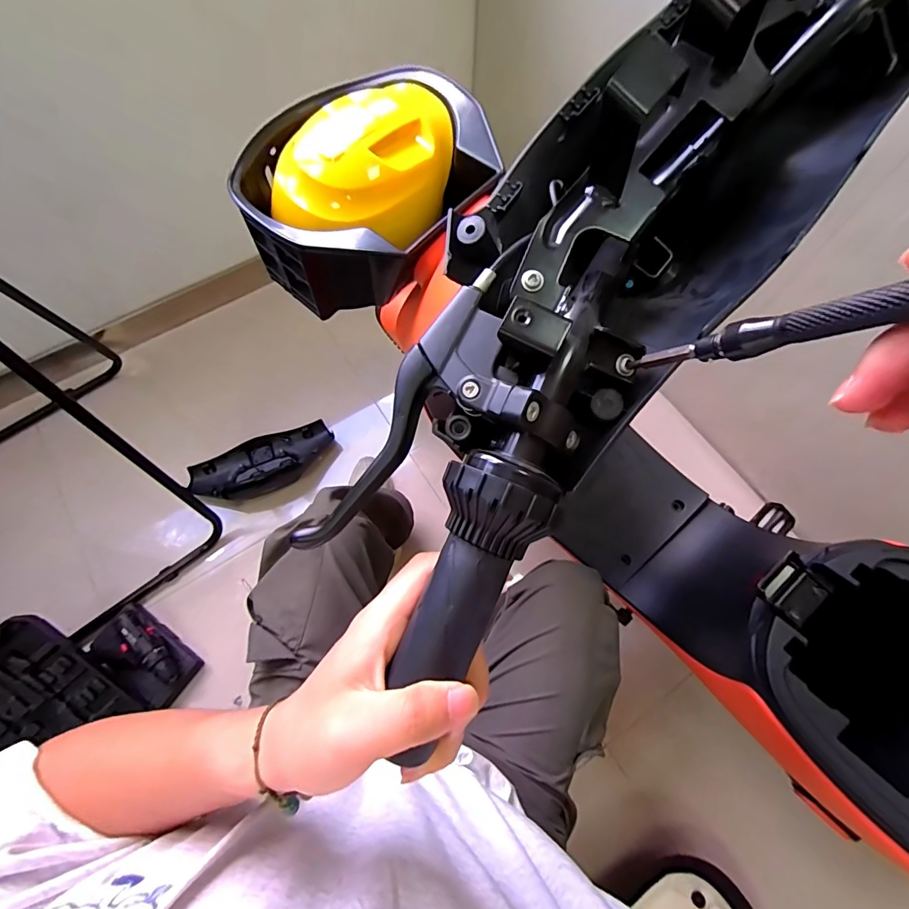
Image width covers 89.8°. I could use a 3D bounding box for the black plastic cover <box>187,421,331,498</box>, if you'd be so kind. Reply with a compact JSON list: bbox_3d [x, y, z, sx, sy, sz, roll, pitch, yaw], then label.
[{"bbox_3d":[-0.486,0.027,1.175,0.355,0.055,0.134,-21,71,-9],"label":"black plastic cover"}]

